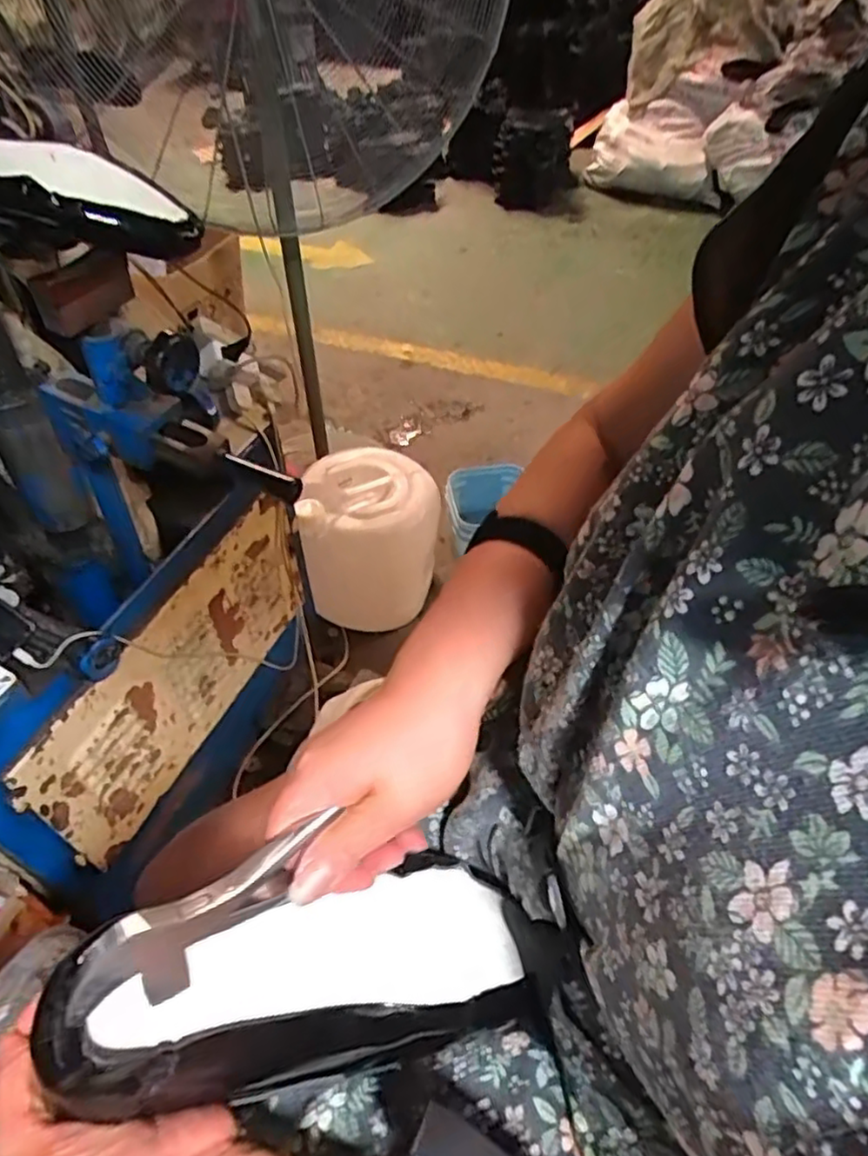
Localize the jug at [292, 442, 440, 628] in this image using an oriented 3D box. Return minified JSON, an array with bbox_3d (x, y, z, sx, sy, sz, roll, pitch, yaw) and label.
[{"bbox_3d":[-0.135,-0.083,1.488,0.284,0.298,0.256,-7,48,-6],"label":"jug"}]

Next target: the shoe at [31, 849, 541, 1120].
[{"bbox_3d":[-0.049,0.192,0.332,0.243,0.070,0.079,12,38,-35],"label":"shoe"}]

